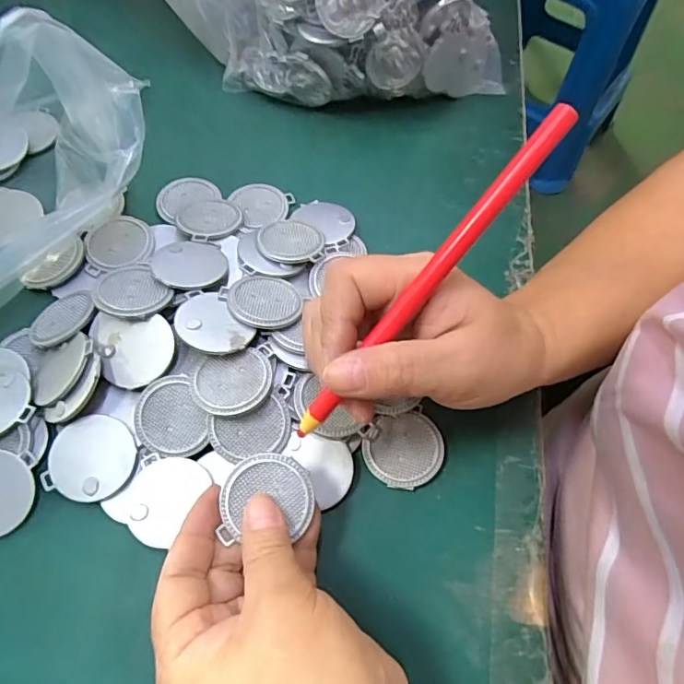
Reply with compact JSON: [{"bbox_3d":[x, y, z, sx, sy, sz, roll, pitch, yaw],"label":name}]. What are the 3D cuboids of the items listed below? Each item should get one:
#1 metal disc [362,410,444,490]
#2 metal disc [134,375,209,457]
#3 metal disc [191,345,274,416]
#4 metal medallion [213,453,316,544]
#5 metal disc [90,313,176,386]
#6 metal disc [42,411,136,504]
[{"bbox_3d":[0.032,0.055,0.267,0.038,0.004,0.040,1,63,-2],"label":"metal disc"},{"bbox_3d":[-0.086,0.037,0.260,0.036,0.004,0.039,0,81,-2],"label":"metal disc"},{"bbox_3d":[-0.054,0.019,0.258,0.040,0.007,0.035,-10,64,-8],"label":"metal disc"},{"bbox_3d":[-0.033,0.067,0.229,0.040,0.004,0.034,-3,76,-5],"label":"metal medallion"},{"bbox_3d":[-0.110,0.004,0.267,0.045,0.006,0.037,4,76,3],"label":"metal disc"},{"bbox_3d":[-0.122,0.056,0.252,0.040,0.005,0.039,2,70,-6],"label":"metal disc"}]

